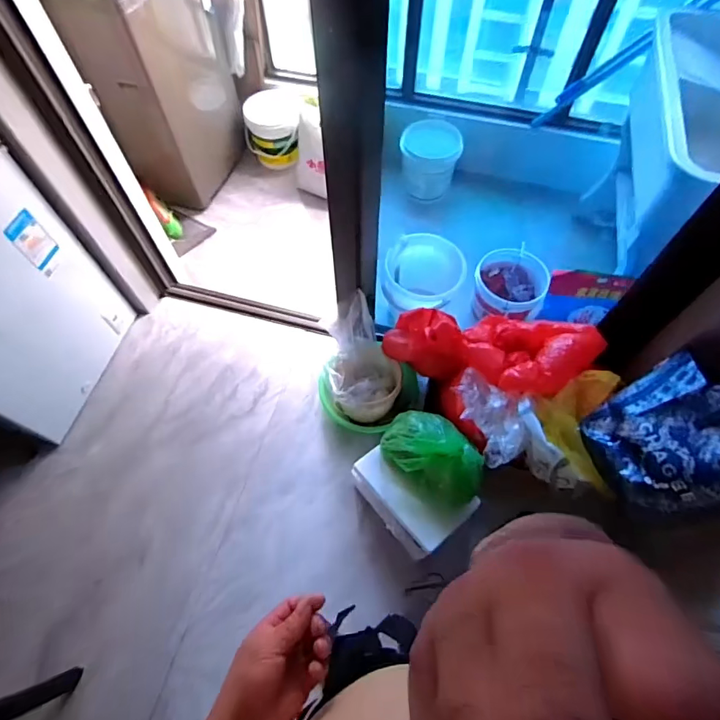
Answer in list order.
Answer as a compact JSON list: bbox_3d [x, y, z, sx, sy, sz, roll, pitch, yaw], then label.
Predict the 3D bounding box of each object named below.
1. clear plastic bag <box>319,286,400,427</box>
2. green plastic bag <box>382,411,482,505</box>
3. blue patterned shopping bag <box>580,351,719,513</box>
[{"bbox_3d":[0.001,0.007,1.529,0.237,0.310,0.323,-17,63,-8],"label":"clear plastic bag"},{"bbox_3d":[0.209,0.263,1.262,0.293,0.195,0.194,29,66,15],"label":"green plastic bag"},{"bbox_3d":[0.719,0.170,0.982,0.252,0.310,0.321,-19,63,-9],"label":"blue patterned shopping bag"}]

